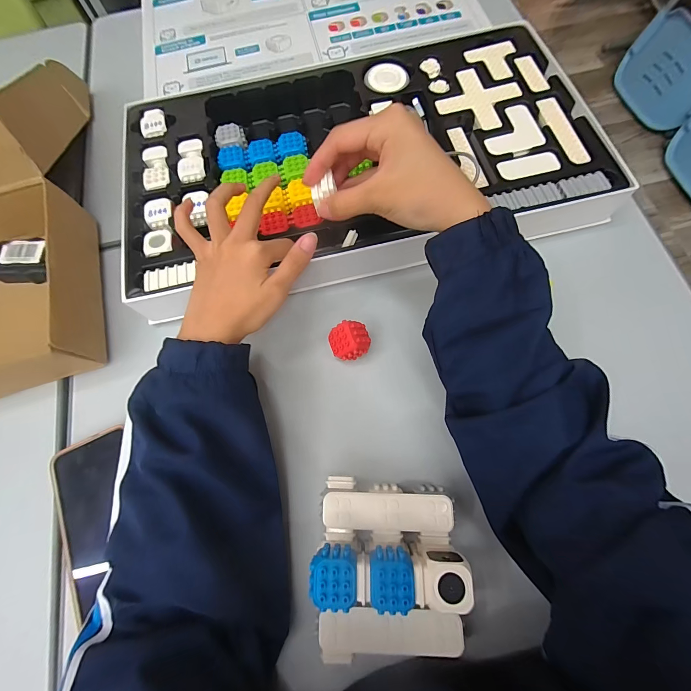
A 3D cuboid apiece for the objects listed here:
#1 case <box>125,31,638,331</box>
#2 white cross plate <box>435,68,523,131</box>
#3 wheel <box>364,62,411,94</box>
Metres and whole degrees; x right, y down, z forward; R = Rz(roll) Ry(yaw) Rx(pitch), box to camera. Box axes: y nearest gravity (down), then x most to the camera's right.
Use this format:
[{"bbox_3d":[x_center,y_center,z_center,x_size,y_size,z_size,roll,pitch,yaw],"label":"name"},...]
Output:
[{"bbox_3d":[0.018,-0.220,0.390,0.543,0.060,0.298,-12,72,-2],"label":"case"},{"bbox_3d":[0.164,-0.304,0.391,0.081,0.007,0.079,32,76,11],"label":"white cross plate"},{"bbox_3d":[0.054,-0.346,0.411,0.055,0.008,0.044,18,74,8],"label":"wheel"}]

